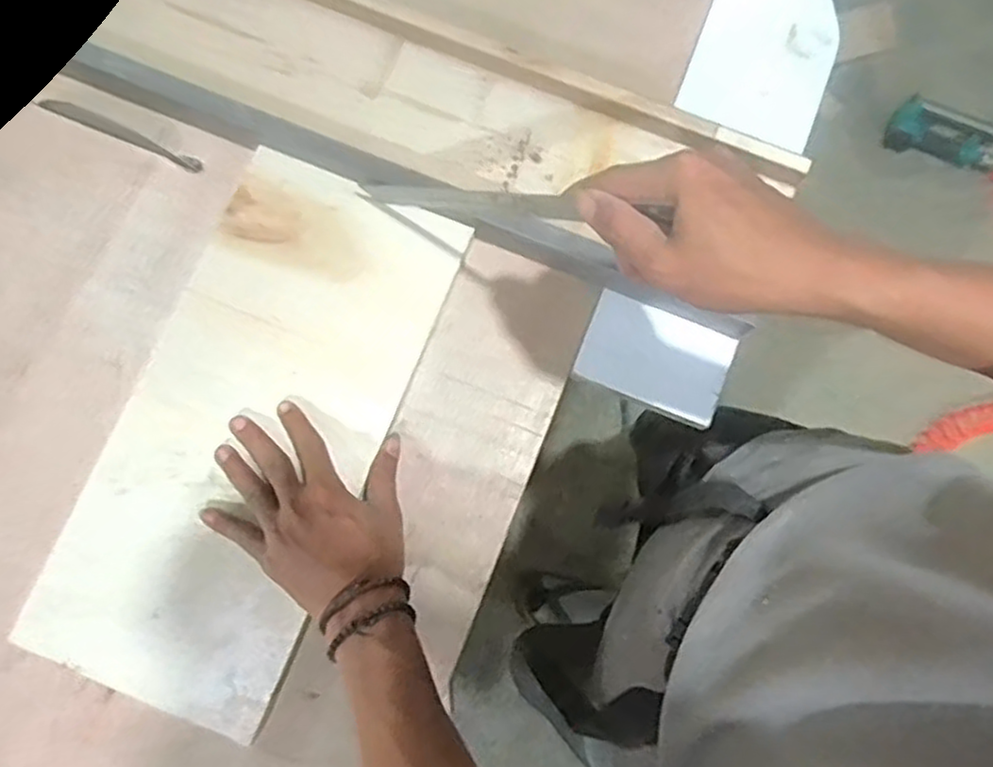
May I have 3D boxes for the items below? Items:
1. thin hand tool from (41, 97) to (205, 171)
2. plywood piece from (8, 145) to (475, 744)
[{"bbox_3d":[-0.311,-0.209,0.606,0.137,0.010,0.013,22,80,3],"label":"thin hand tool"},{"bbox_3d":[-0.190,0.027,0.568,0.199,0.019,0.414,23,78,4],"label":"plywood piece"}]

